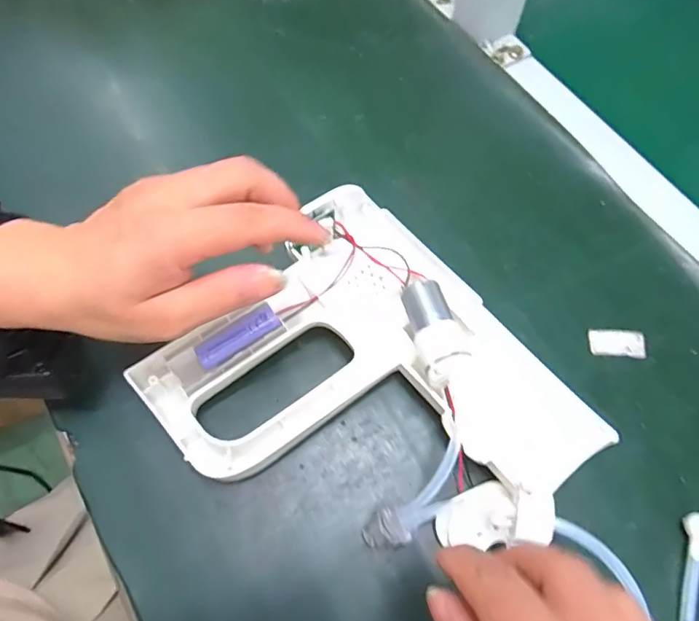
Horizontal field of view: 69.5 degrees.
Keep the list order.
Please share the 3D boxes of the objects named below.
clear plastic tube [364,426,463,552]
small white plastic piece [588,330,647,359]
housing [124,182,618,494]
[{"bbox_3d":[0.036,0.098,0.258,0.022,0.012,0.076,44,100,17],"label":"clear plastic tube"},{"bbox_3d":[0.171,0.021,0.320,0.035,0.004,0.017,3,66,1],"label":"small white plastic piece"},{"bbox_3d":[0.008,0.048,0.278,0.182,0.049,0.197,-37,71,-15],"label":"housing"}]

